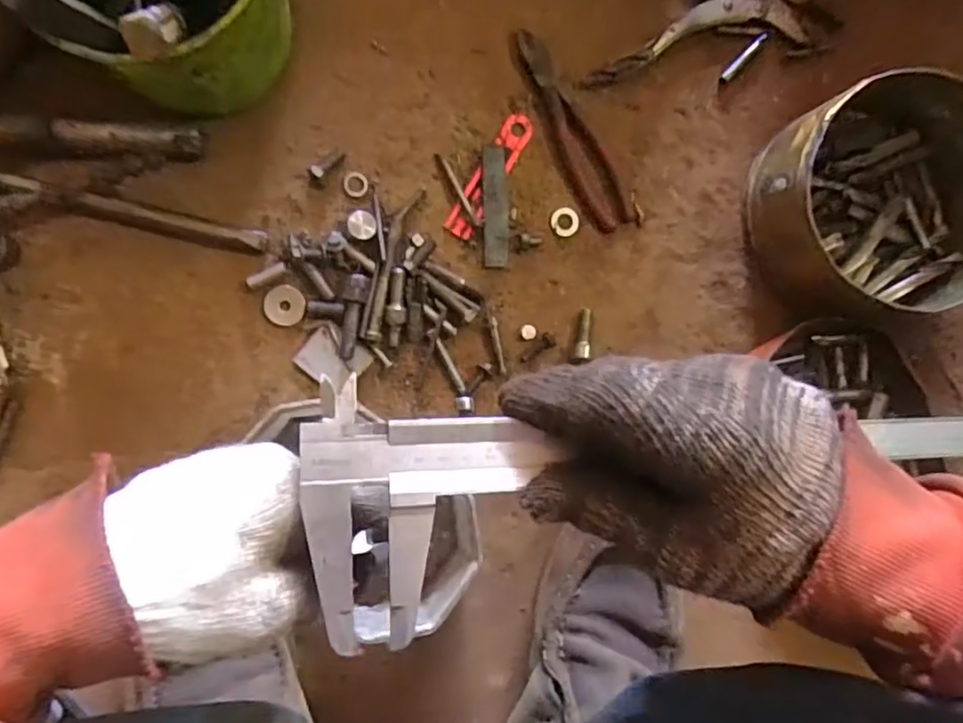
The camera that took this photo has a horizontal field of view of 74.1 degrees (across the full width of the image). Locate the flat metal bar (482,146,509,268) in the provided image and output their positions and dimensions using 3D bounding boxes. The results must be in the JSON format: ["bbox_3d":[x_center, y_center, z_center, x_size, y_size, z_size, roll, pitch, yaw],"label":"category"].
[{"bbox_3d":[0.012,-0.126,0.521,0.021,0.005,0.095,-3,98,-16],"label":"flat metal bar"}]

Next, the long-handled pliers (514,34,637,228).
[{"bbox_3d":[0.074,-0.189,0.530,0.039,0.009,0.172,-32,96,-7],"label":"long-handled pliers"}]

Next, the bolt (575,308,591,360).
[{"bbox_3d":[0.086,-0.024,0.535,0.010,0.009,0.045,9,77,-9],"label":"bolt"}]

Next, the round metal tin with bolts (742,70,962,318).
[{"bbox_3d":[0.333,-0.136,0.532,0.193,0.072,0.177,-25,95,-8],"label":"round metal tin with bolts"}]

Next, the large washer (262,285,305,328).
[{"bbox_3d":[-0.155,-0.044,0.500,0.031,0.004,0.032,0,92,-9],"label":"large washer"}]

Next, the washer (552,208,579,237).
[{"bbox_3d":[0.071,-0.117,0.537,0.023,0.005,0.024,-3,92,-9],"label":"washer"}]

